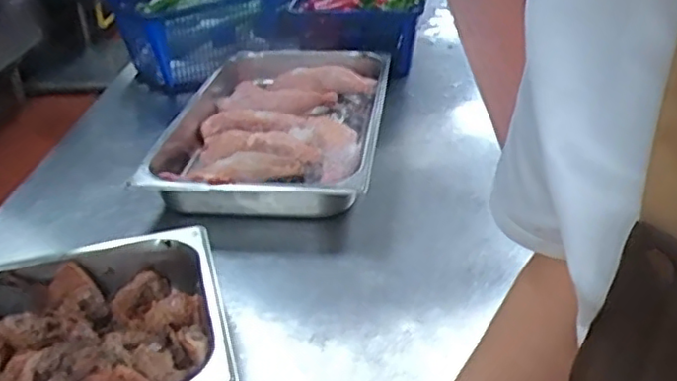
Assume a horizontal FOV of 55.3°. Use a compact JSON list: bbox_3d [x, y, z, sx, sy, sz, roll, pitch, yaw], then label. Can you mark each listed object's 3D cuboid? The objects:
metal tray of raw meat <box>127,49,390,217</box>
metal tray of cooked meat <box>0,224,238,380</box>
[{"bbox_3d":[-0.091,-0.103,1.038,0.314,0.079,0.478,2,32,8],"label":"metal tray of raw meat"},{"bbox_3d":[-0.274,0.158,0.631,0.321,0.071,0.257,-12,33,-13],"label":"metal tray of cooked meat"}]

